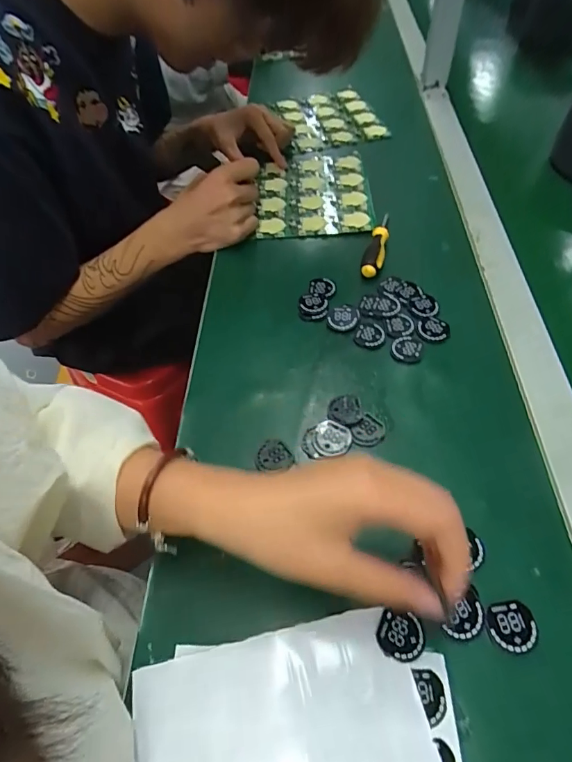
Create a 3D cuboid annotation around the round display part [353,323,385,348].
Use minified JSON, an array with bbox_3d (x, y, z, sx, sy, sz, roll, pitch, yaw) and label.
[{"bbox_3d":[0.082,-0.046,0.432,0.028,0.004,0.032,21,59,20],"label":"round display part"}]

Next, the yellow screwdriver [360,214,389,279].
[{"bbox_3d":[0.105,-0.159,0.502,0.021,0.018,0.114,11,56,13],"label":"yellow screwdriver"}]

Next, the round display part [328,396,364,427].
[{"bbox_3d":[0.051,0.025,0.383,0.029,0.004,0.028,-11,54,-2],"label":"round display part"}]

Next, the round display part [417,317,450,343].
[{"bbox_3d":[0.144,-0.051,0.432,0.030,0.004,0.031,-3,54,4],"label":"round display part"}]

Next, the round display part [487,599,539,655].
[{"bbox_3d":[0.143,0.156,0.279,0.028,0.004,0.028,-9,60,-2],"label":"round display part"}]

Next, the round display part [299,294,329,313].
[{"bbox_3d":[0.028,-0.081,0.459,0.029,0.005,0.025,9,55,12],"label":"round display part"}]

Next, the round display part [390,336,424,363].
[{"bbox_3d":[0.115,-0.031,0.418,0.029,0.004,0.031,7,55,11],"label":"round display part"}]

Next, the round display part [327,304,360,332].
[{"bbox_3d":[0.058,-0.065,0.447,0.031,0.005,0.035,9,55,12],"label":"round display part"}]

